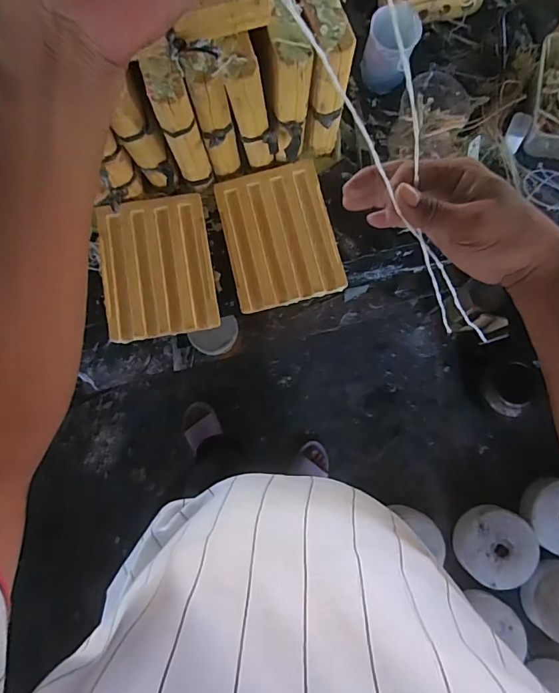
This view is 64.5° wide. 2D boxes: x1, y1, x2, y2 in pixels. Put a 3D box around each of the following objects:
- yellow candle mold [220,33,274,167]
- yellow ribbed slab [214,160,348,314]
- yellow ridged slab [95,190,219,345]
[{"bbox_3d":[-0.043,-0.321,0.619,0.056,0.196,0.063,-9,80,-1],"label":"yellow candle mold"},{"bbox_3d":[0.000,-0.174,0.688,0.163,0.015,0.217,-12,80,-2],"label":"yellow ribbed slab"},{"bbox_3d":[-0.188,-0.122,0.683,0.165,0.015,0.212,-9,80,-1],"label":"yellow ridged slab"}]

